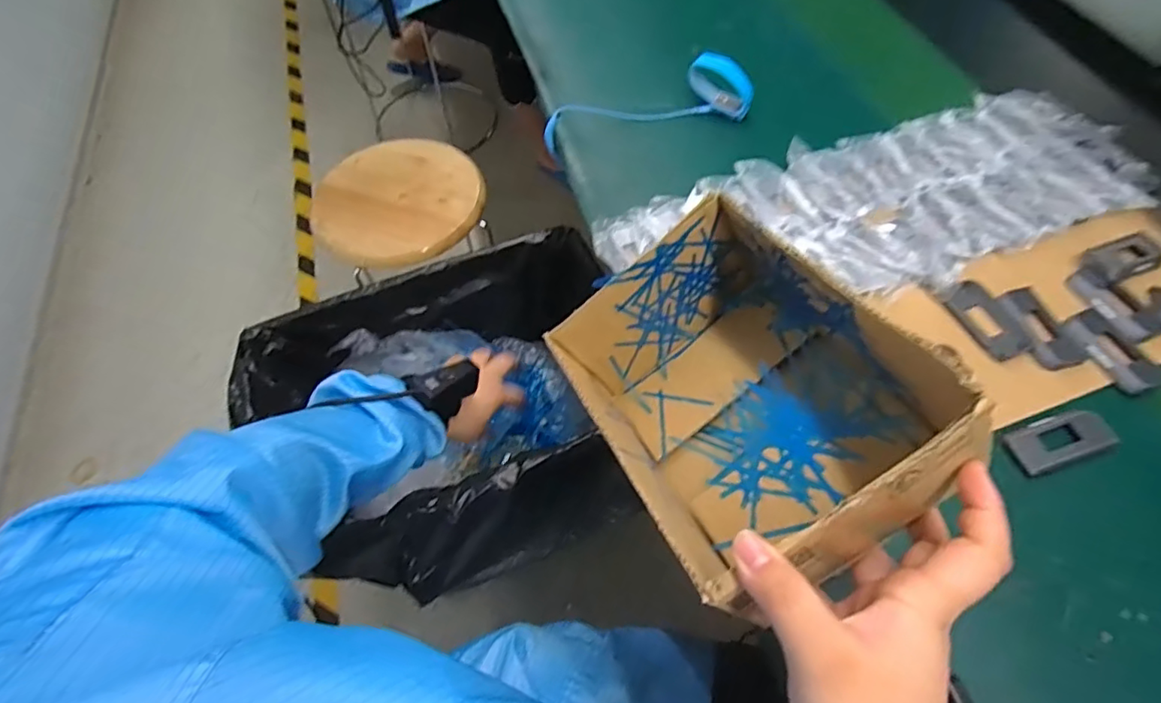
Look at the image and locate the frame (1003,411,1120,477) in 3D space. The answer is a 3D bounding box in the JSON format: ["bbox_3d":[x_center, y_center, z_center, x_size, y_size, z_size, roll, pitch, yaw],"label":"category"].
[{"bbox_3d":[0.357,0.066,0.424,0.077,0.012,0.033,-16,60,-8],"label":"frame"}]

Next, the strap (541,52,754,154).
[{"bbox_3d":[0.071,-0.273,0.622,0.228,0.053,0.050,-10,60,-3],"label":"strap"}]

